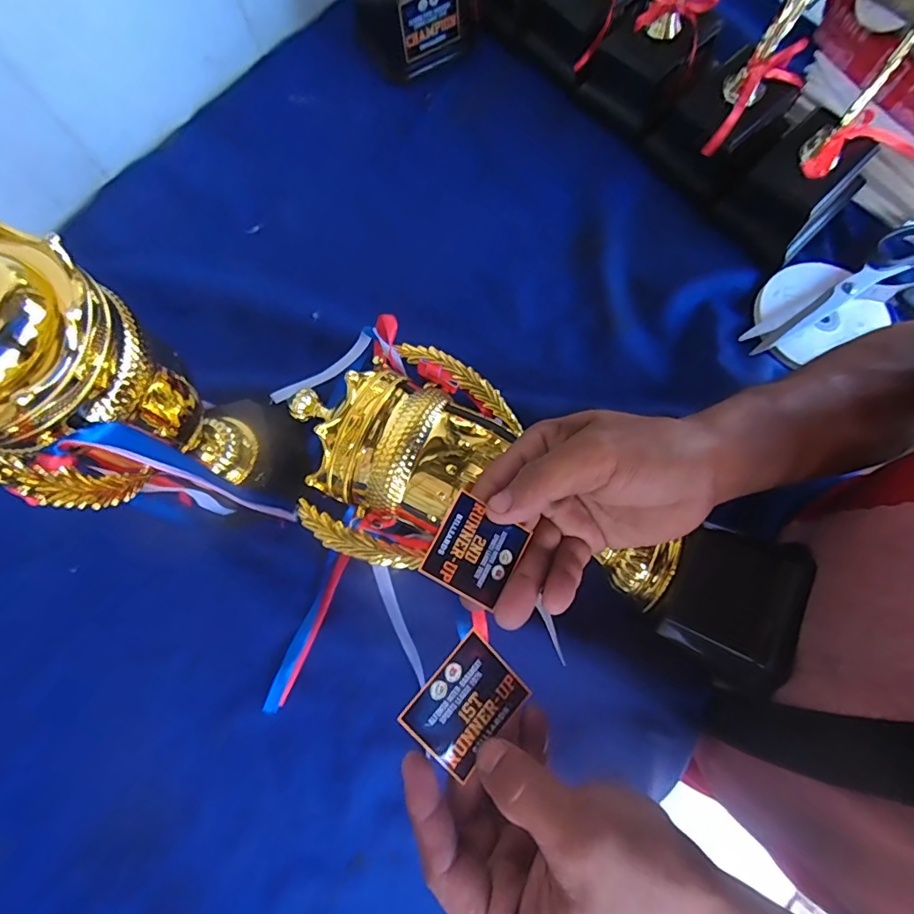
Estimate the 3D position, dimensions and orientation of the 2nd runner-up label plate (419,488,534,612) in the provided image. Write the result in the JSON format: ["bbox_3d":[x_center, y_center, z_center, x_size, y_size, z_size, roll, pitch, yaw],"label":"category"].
[{"bbox_3d":[0.009,0.047,0.254,0.043,0.004,0.045,33,73,-12],"label":"2nd runner-up label plate"}]

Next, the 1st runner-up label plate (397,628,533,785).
[{"bbox_3d":[0.005,0.114,0.233,0.044,0.004,0.051,49,66,-11],"label":"1st runner-up label plate"}]

